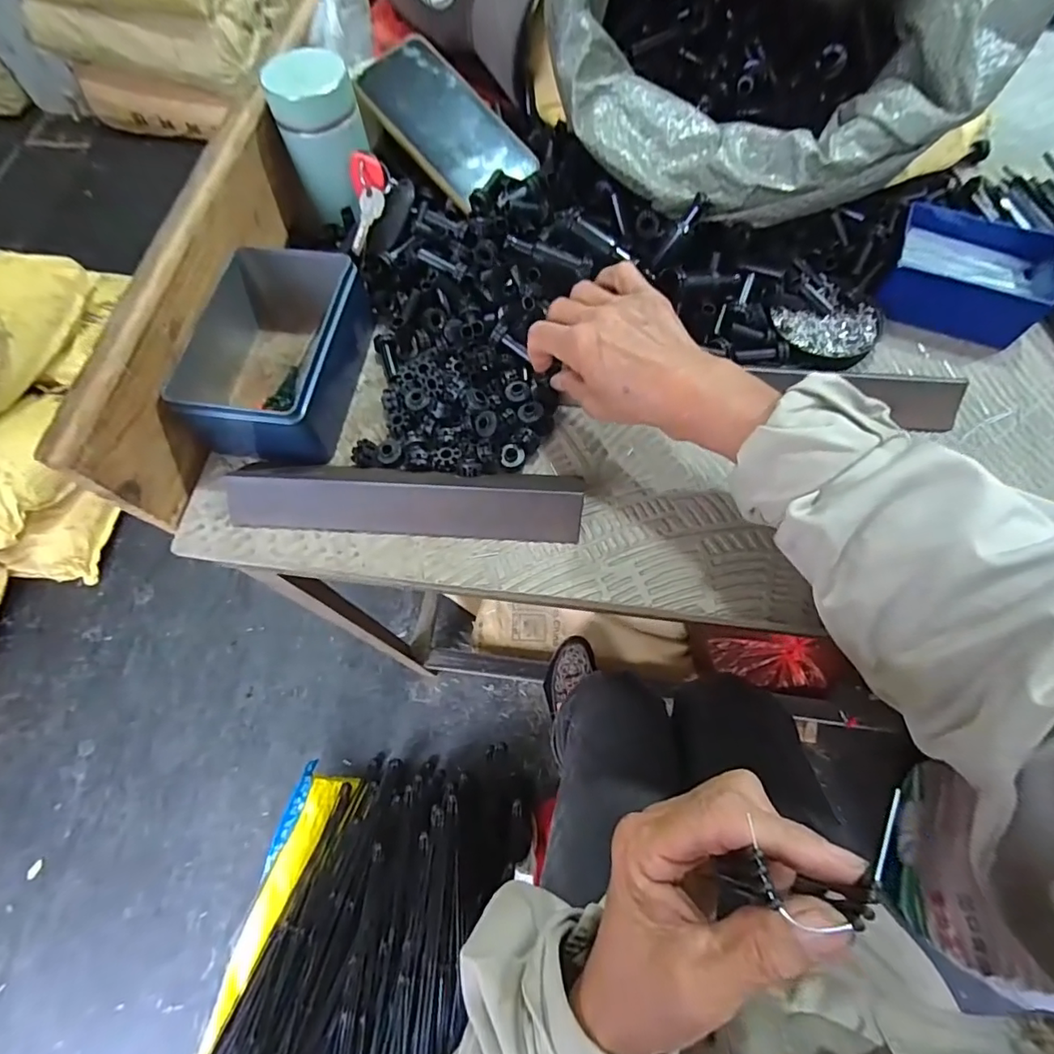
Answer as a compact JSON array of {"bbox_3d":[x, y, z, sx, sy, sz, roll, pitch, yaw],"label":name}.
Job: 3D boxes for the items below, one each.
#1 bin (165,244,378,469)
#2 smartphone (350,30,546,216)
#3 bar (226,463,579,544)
[{"bbox_3d":[-0.182,-0.130,0.398,0.101,0.065,0.158,6,67,5],"label":"bin"},{"bbox_3d":[-0.070,-0.337,0.444,0.076,0.009,0.157,-42,84,-6],"label":"smartphone"},{"bbox_3d":[-0.083,-0.021,0.368,0.238,0.025,0.050,2,67,4],"label":"bar"}]

